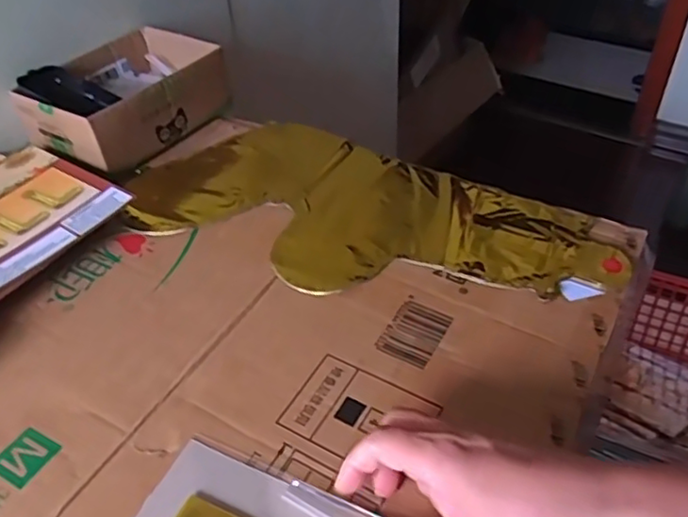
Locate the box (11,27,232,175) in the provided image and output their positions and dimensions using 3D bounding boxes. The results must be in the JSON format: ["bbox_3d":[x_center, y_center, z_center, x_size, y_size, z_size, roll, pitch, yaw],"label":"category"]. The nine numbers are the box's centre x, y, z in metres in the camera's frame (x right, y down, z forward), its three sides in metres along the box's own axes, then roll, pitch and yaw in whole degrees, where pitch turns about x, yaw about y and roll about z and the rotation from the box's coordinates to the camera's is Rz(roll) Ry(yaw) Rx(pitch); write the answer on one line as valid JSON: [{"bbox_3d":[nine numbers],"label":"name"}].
[{"bbox_3d":[-0.235,-0.177,0.688,0.149,0.071,0.200,25,49,28],"label":"box"}]

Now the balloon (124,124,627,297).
[{"bbox_3d":[0.016,-0.038,0.554,0.410,0.013,0.187,20,47,24],"label":"balloon"}]

